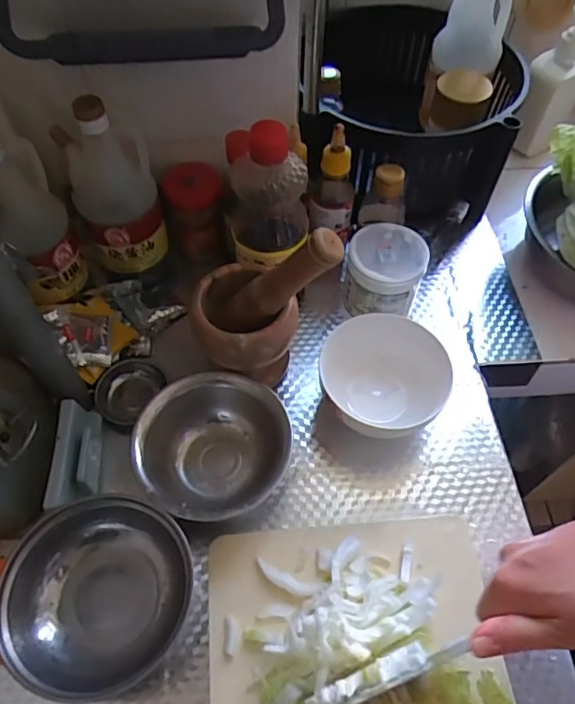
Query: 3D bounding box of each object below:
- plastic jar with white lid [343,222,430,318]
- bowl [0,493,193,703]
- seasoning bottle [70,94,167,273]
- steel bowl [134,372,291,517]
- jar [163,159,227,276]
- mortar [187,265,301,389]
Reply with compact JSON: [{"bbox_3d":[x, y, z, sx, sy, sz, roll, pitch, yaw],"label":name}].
[{"bbox_3d":[0.106,-0.081,0.604,0.080,0.092,0.075,1,57,-1],"label":"plastic jar with white lid"},{"bbox_3d":[-0.151,0.194,0.436,0.130,0.066,0.142,1,57,-1],"label":"bowl"},{"bbox_3d":[-0.178,-0.170,0.559,0.079,0.193,0.072,-13,58,-10],"label":"seasoning bottle"},{"bbox_3d":[-0.069,0.090,0.508,0.133,0.065,0.141,1,57,-1],"label":"steel bowl"},{"bbox_3d":[-0.110,-0.162,0.664,0.067,0.129,0.060,-3,57,-4],"label":"jar"},{"bbox_3d":[-0.041,-0.018,0.549,0.098,0.115,0.093,1,57,-1],"label":"mortar"}]

